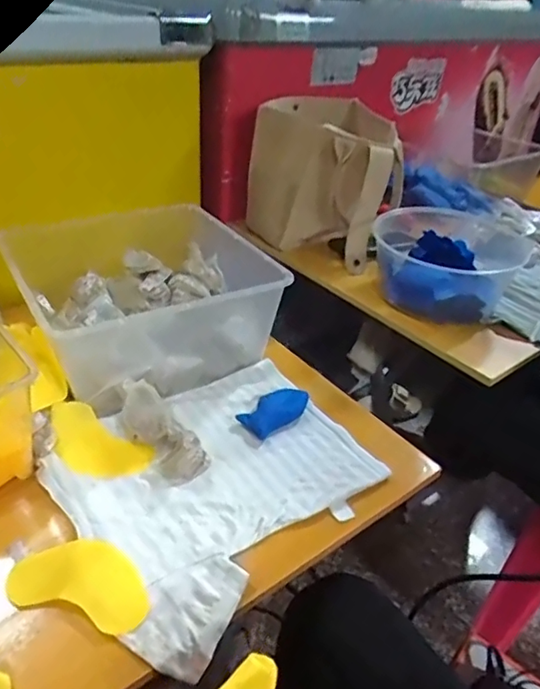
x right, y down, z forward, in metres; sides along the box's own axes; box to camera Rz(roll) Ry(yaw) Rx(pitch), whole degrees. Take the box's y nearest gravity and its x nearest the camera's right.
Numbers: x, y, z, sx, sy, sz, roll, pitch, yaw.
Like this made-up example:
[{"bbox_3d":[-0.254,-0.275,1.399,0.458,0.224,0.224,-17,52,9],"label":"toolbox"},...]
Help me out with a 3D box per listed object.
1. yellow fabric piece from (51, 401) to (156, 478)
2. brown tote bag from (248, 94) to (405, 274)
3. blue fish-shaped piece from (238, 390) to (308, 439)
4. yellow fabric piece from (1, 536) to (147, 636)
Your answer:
[{"bbox_3d":[-0.192,0.111,0.587,0.120,0.010,0.062,32,60,6],"label":"yellow fabric piece"},{"bbox_3d":[0.101,-0.299,0.963,0.261,0.210,0.221,18,36,17],"label":"brown tote bag"},{"bbox_3d":[0.008,0.080,0.651,0.090,0.011,0.048,-21,43,-33],"label":"blue fish-shaped piece"},{"bbox_3d":[-0.157,0.200,0.459,0.114,0.018,0.066,12,35,9],"label":"yellow fabric piece"}]

